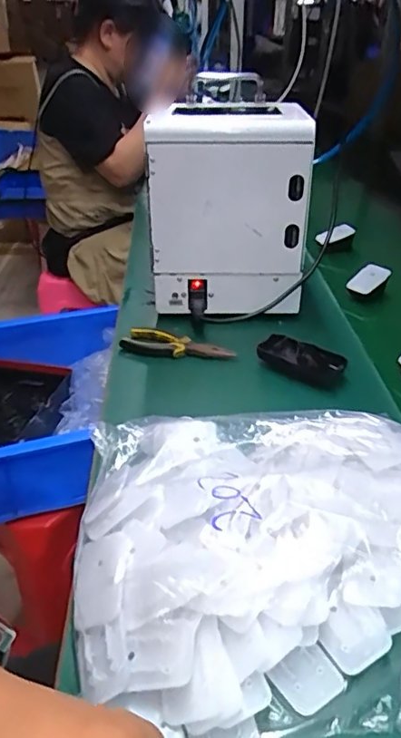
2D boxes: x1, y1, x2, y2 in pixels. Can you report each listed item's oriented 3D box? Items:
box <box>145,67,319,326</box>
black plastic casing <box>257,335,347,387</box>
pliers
[{"bbox_3d":[0.036,-0.254,0.822,0.211,0.278,0.228,-1,34,0],"label":"box"},{"bbox_3d":[0.128,-0.012,0.700,0.107,0.028,0.048,23,41,31],"label":"black plastic casing"},{"bbox_3d":[-0.034,-0.028,0.739,0.151,0.022,0.047,13,36,20],"label":"pliers"}]

